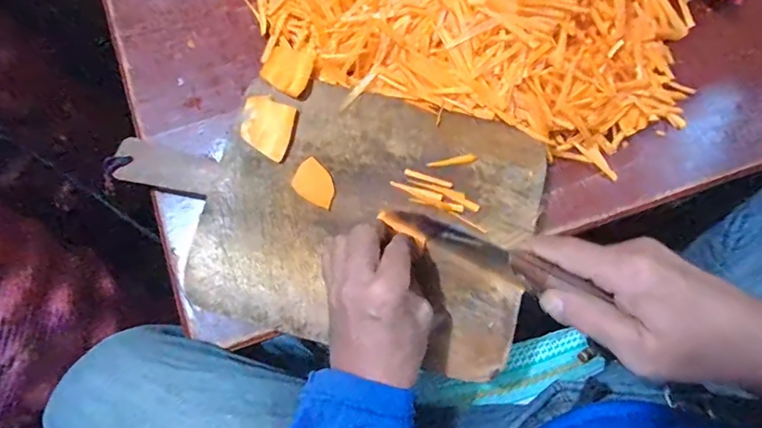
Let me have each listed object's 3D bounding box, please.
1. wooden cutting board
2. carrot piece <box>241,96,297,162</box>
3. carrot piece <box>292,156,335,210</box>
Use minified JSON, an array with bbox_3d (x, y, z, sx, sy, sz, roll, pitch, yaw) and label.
[{"bbox_3d":[-0.050,-0.009,0.437,0.370,0.014,0.229,15,79,4],"label":"wooden cutting board"},{"bbox_3d":[-0.106,-0.080,0.447,0.047,0.012,0.056,10,79,3],"label":"carrot piece"},{"bbox_3d":[-0.060,-0.027,0.436,0.033,0.010,0.044,-43,81,-8],"label":"carrot piece"}]

